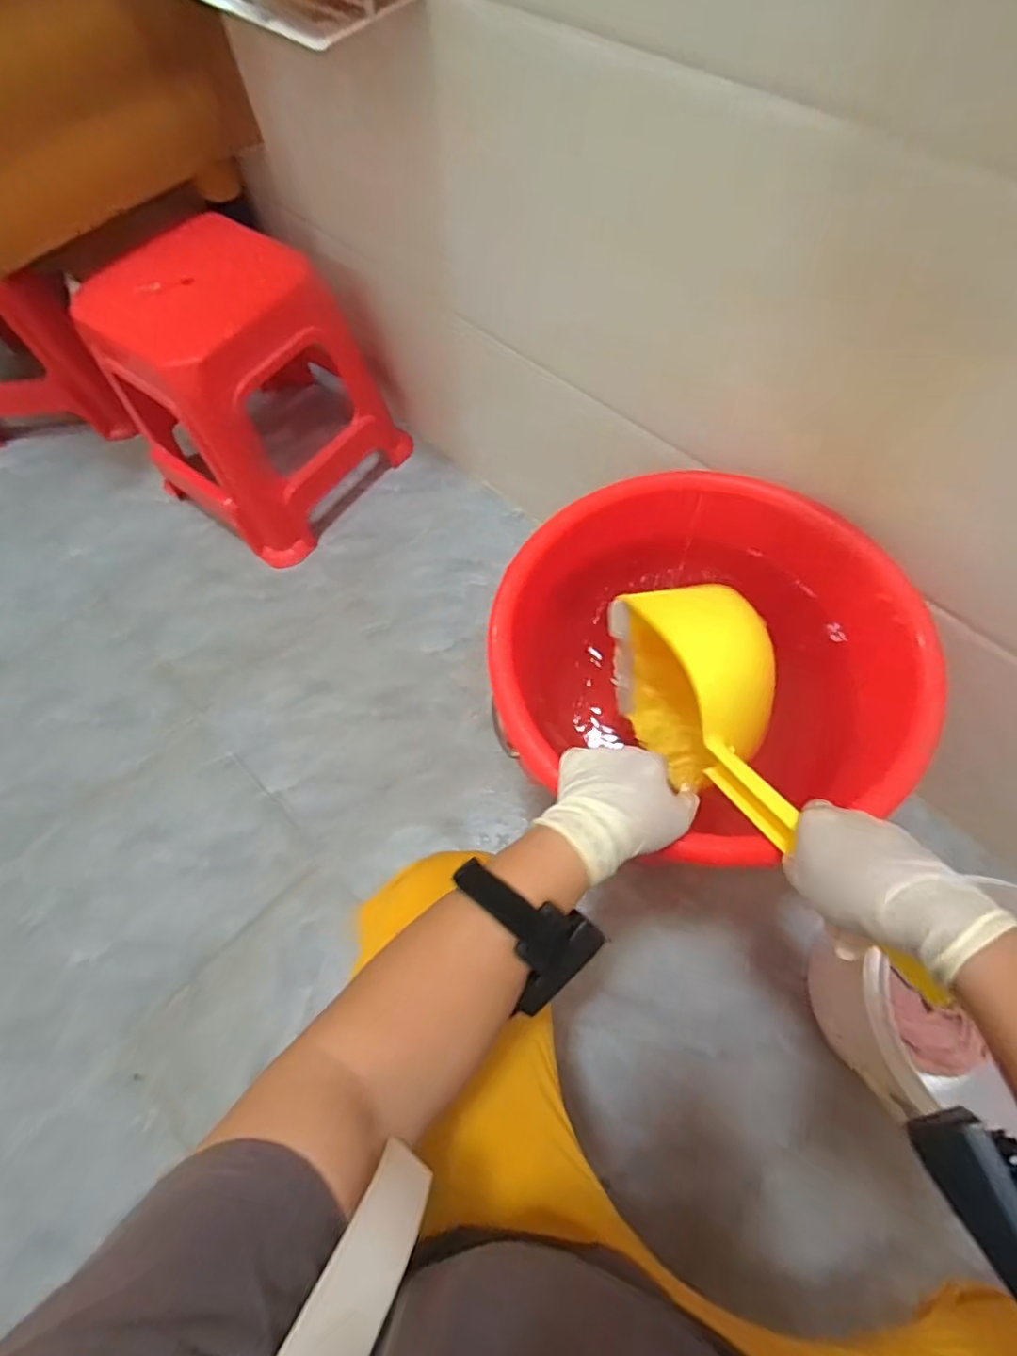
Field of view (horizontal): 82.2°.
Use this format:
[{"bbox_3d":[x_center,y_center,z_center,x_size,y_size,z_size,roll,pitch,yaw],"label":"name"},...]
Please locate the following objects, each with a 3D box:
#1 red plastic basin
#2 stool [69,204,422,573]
[{"bbox_3d":[0.170,-0.012,0.544,0.321,0.149,0.360,-42,69,-15],"label":"red plastic basin"},{"bbox_3d":[-0.396,-0.449,0.922,0.306,0.338,0.330,35,71,16],"label":"stool"}]

